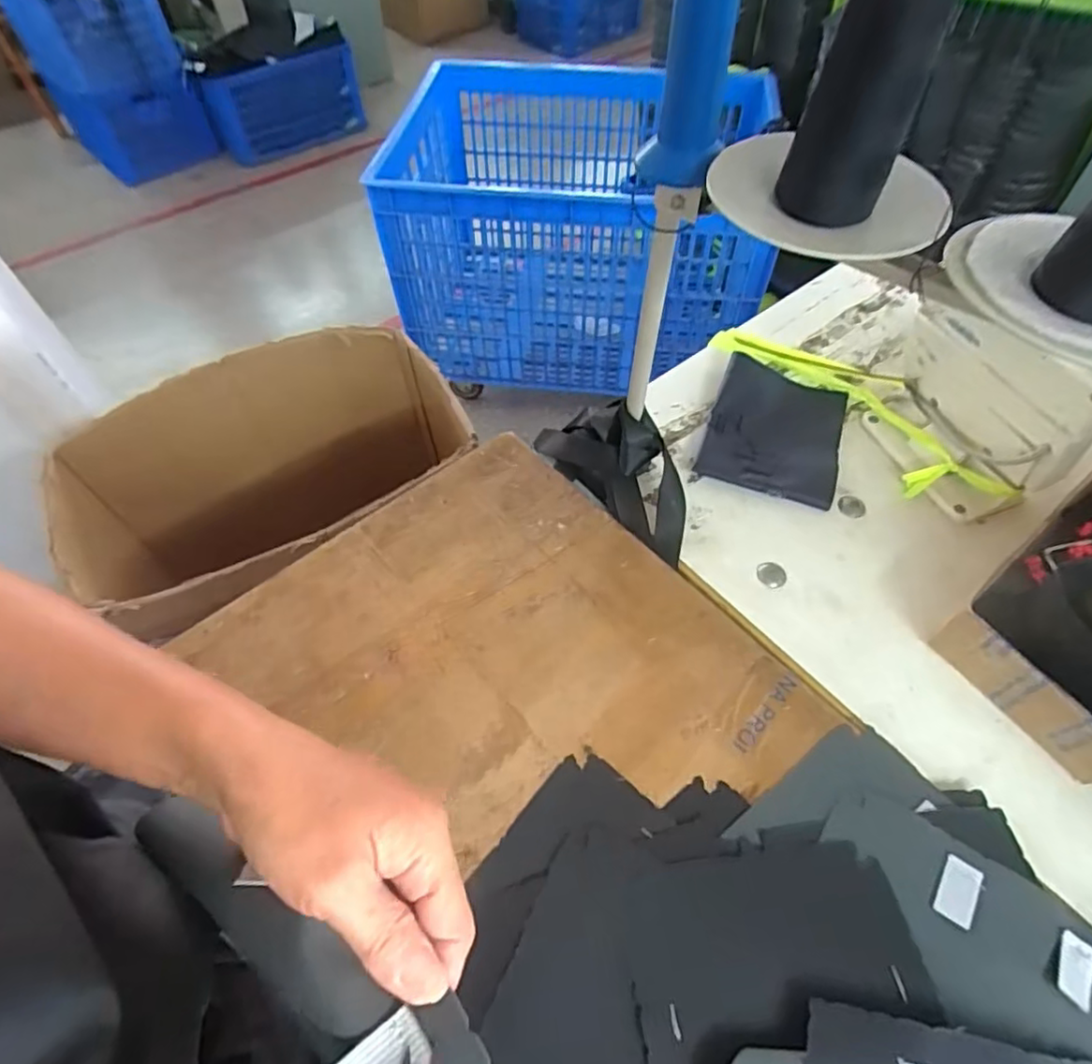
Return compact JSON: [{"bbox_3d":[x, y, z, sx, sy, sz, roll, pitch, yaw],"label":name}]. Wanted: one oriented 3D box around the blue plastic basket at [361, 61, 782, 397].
[{"bbox_3d":[0.083,-0.768,1.638,0.858,0.534,0.701,11,56,9],"label":"blue plastic basket"}]

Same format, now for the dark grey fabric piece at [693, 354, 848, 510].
[{"bbox_3d":[0.232,-0.106,0.628,0.127,0.022,0.166,18,57,11],"label":"dark grey fabric piece"}]

